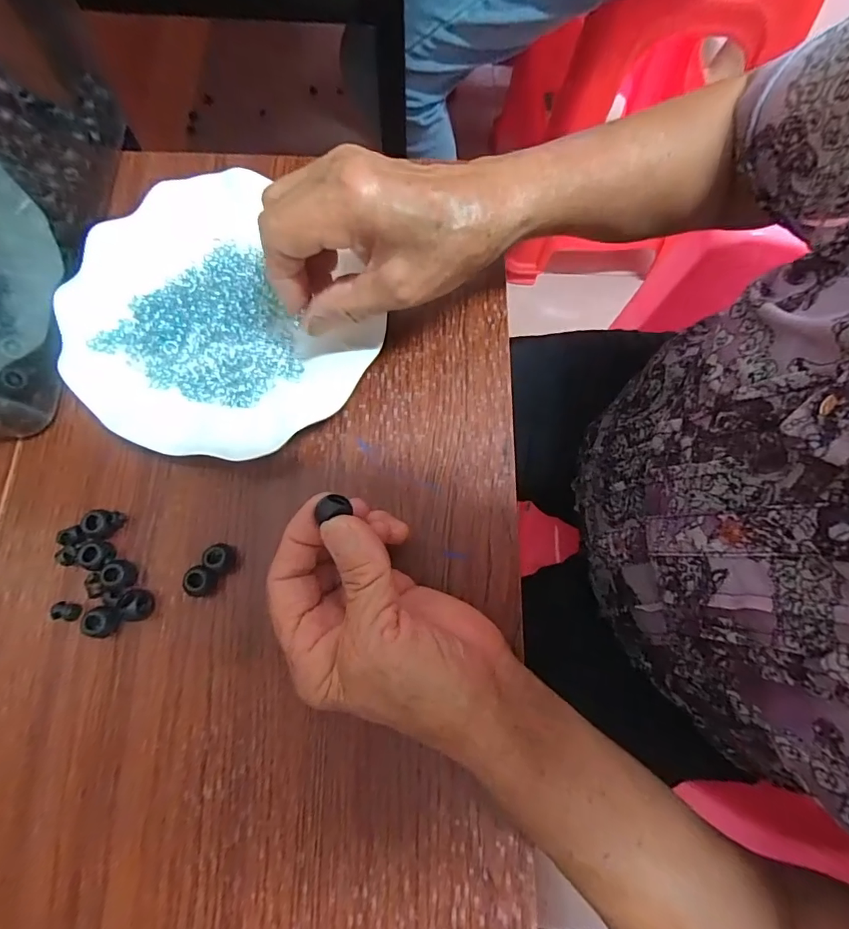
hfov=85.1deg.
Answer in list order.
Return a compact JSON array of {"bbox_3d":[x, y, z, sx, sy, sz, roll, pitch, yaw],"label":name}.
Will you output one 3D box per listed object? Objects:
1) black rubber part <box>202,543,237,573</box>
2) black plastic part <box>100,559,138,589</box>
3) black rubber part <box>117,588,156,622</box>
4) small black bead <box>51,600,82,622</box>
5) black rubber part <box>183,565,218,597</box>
[{"bbox_3d":[-0.108,0.050,0.247,0.014,0.015,0.014,1,73,-2],"label":"black rubber part"},{"bbox_3d":[-0.160,0.058,0.243,0.013,0.011,0.014,1,73,-2],"label":"black plastic part"},{"bbox_3d":[-0.147,0.072,0.238,0.013,0.015,0.015,-25,76,-9],"label":"black rubber part"},{"bbox_3d":[-0.187,0.076,0.240,0.015,0.007,0.009,14,73,2],"label":"small black bead"},{"bbox_3d":[-0.117,0.061,0.243,0.014,0.013,0.015,1,73,-2],"label":"black rubber part"}]

